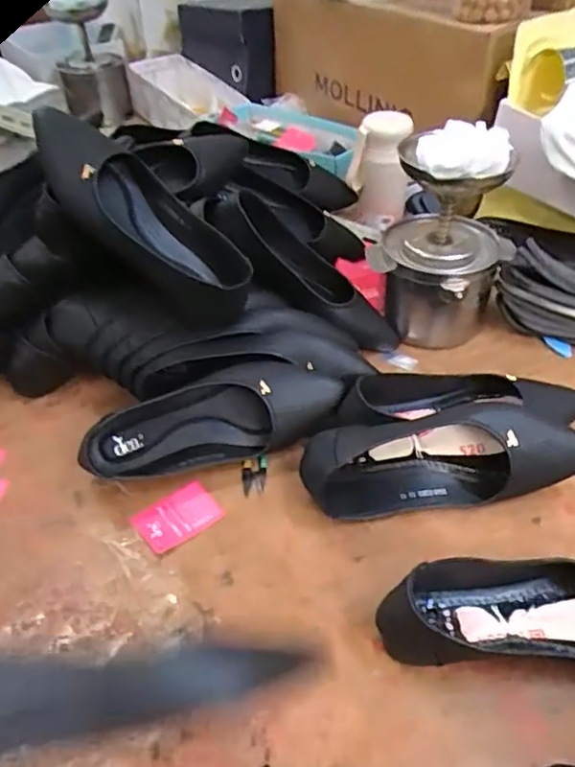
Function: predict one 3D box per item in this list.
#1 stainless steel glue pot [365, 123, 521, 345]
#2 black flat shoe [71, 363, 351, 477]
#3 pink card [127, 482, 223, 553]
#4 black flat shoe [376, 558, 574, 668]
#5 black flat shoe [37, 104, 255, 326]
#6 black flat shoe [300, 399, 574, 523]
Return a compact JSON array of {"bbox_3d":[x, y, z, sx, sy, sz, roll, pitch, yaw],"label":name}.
[{"bbox_3d":[0.186,-0.128,0.763,0.150,0.121,0.127,20,47,23],"label":"stainless steel glue pot"},{"bbox_3d":[-0.075,0.039,0.624,0.264,0.069,0.065,-14,43,-11],"label":"black flat shoe"},{"bbox_3d":[-0.105,0.129,0.589,0.076,0.006,0.055,-27,47,-23],"label":"pink card"},{"bbox_3d":[0.203,0.171,0.475,0.254,0.060,0.081,1,43,5],"label":"black flat shoe"},{"bbox_3d":[-0.148,-0.170,0.645,0.085,0.264,0.076,-30,25,39],"label":"black flat shoe"},{"bbox_3d":[0.148,0.076,0.575,0.265,0.083,0.076,-2,42,2],"label":"black flat shoe"}]

